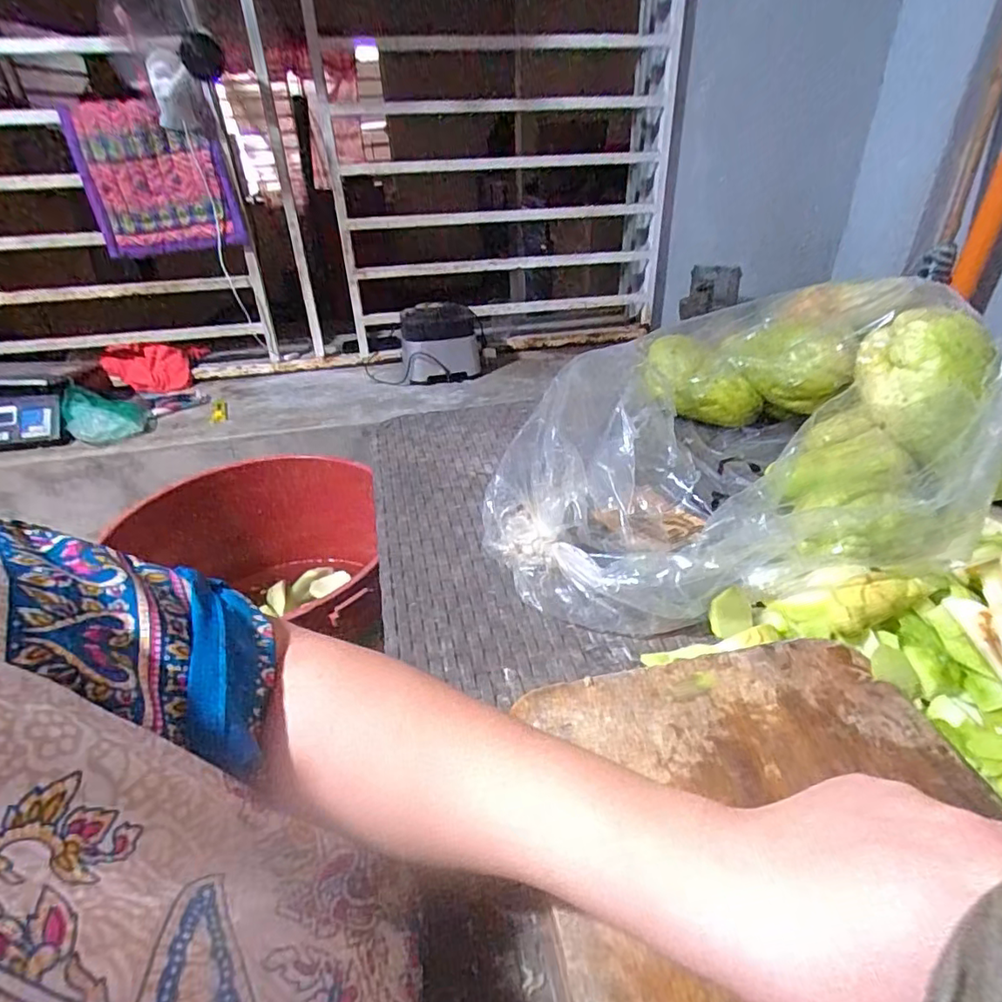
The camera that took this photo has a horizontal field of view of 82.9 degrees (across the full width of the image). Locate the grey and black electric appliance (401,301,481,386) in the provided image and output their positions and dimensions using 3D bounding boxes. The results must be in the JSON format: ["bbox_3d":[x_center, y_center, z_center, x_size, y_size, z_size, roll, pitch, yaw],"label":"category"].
[{"bbox_3d":[-0.167,-0.424,1.551,0.206,0.189,0.150,-6,34,-6],"label":"grey and black electric appliance"}]

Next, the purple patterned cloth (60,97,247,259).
[{"bbox_3d":[-0.751,-0.688,1.236,0.306,0.313,0.035,-9,60,-10],"label":"purple patterned cloth"}]

